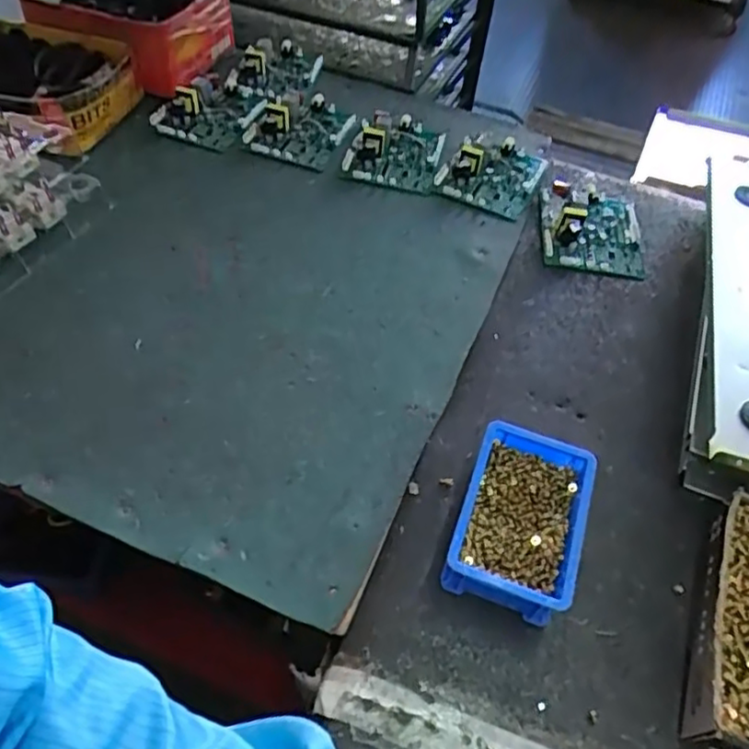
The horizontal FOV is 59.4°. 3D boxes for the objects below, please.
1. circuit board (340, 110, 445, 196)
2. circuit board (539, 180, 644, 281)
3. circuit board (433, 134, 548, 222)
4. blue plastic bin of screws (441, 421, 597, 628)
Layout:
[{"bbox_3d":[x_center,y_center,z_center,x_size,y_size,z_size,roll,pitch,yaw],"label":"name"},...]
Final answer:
[{"bbox_3d":[0.030,-0.319,0.917,0.127,0.025,0.146,12,51,5],"label":"circuit board"},{"bbox_3d":[0.282,-0.194,0.844,0.133,0.027,0.152,8,51,1],"label":"circuit board"},{"bbox_3d":[0.160,-0.278,0.889,0.120,0.023,0.147,22,52,13],"label":"circuit board"},{"bbox_3d":[0.124,0.124,0.564,0.099,0.056,0.146,19,52,10],"label":"blue plastic bin of screws"}]

